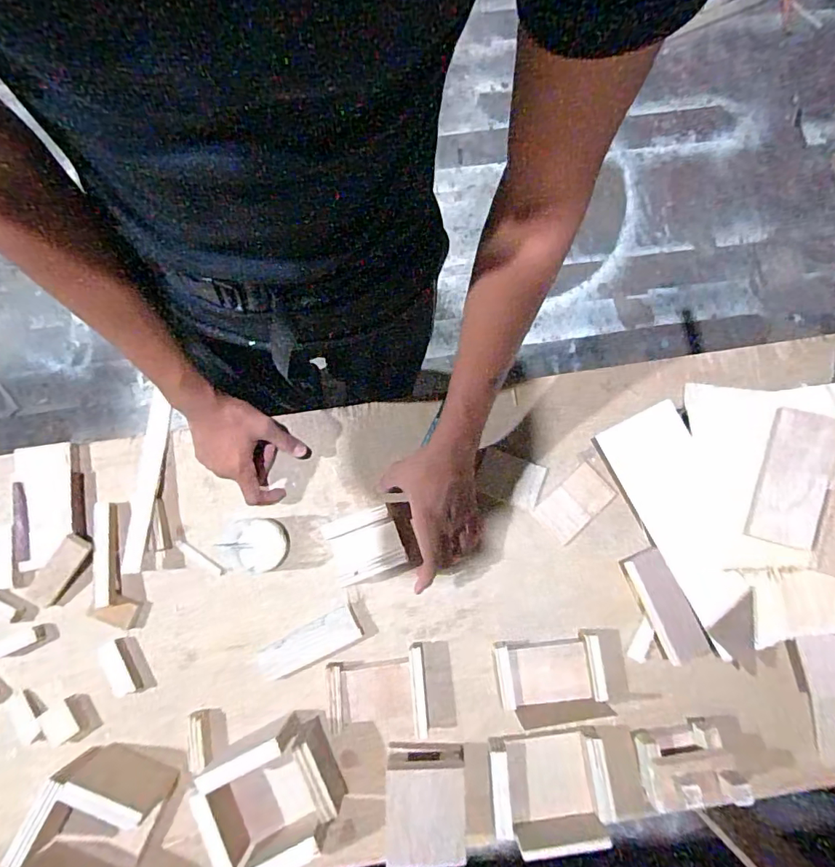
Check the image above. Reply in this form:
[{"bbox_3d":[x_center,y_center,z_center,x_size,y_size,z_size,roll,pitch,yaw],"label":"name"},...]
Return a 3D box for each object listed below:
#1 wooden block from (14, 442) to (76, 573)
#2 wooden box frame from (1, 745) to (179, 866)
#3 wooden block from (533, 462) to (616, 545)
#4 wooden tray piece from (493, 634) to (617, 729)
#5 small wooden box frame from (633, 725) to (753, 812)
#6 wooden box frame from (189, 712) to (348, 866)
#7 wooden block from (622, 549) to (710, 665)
[{"bbox_3d":[-0.460,0.087,0.607,0.064,0.020,0.150,-15,79,-3],"label":"wooden block"},{"bbox_3d":[-0.342,0.415,0.503,0.106,0.076,0.124,24,79,4],"label":"wooden box frame"},{"bbox_3d":[0.196,0.086,0.608,0.092,0.008,0.053,-41,82,-8],"label":"wooden block"},{"bbox_3d":[0.153,0.282,0.557,0.118,0.034,0.086,-6,79,-2],"label":"wooden tray piece"},{"bbox_3d":[0.294,0.361,0.516,0.094,0.074,0.075,-4,79,-1],"label":"small wooden box frame"},{"bbox_3d":[-0.157,0.385,0.511,0.132,0.065,0.120,-27,80,-6],"label":"wooden box frame"},{"bbox_3d":[0.289,0.201,0.569,0.049,0.027,0.122,-22,76,-4],"label":"wooden block"}]

